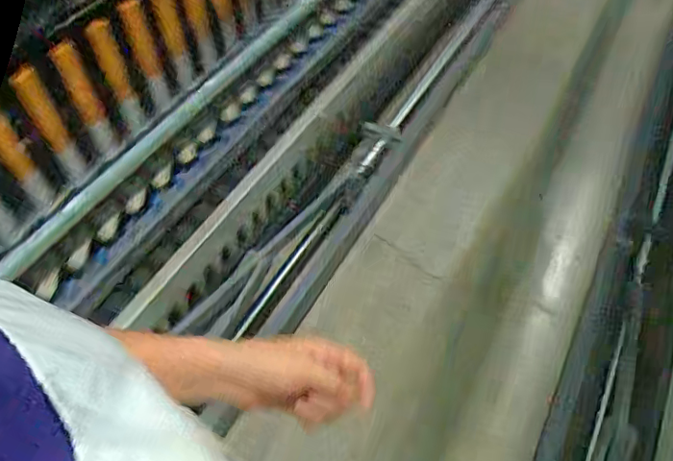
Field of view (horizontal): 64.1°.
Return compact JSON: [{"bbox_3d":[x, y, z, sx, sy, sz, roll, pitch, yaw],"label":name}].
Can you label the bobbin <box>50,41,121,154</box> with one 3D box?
[{"bbox_3d":[-0.386,-0.203,0.833,0.036,0.199,0.038,-22,55,-15],"label":"bobbin"}]

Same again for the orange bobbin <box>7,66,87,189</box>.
[{"bbox_3d":[-0.420,-0.150,0.792,0.034,0.206,0.027,-31,58,-20],"label":"orange bobbin"}]

